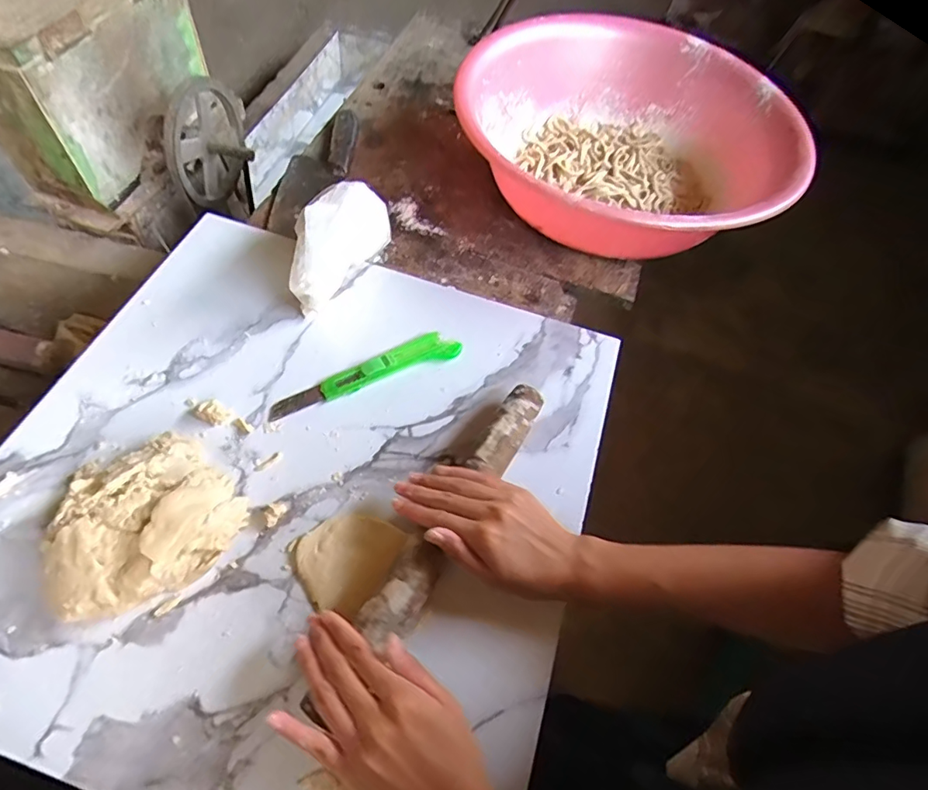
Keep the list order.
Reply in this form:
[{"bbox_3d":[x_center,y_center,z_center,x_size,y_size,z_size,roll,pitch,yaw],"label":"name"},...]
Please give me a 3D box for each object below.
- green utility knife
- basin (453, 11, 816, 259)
[{"bbox_3d":[-0.096,-0.025,0.503,0.190,0.013,0.037,-19,62,-18],"label":"green utility knife"},{"bbox_3d":[0.196,-0.305,0.636,0.391,0.123,0.375,4,58,-6],"label":"basin"}]

